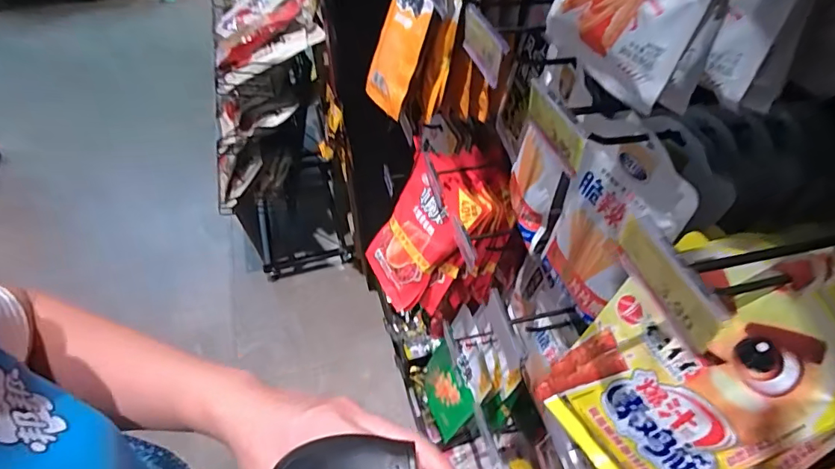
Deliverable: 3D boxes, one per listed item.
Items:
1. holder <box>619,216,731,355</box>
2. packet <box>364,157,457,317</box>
[{"bbox_3d":[0.154,0.027,0.290,0.007,0.046,0.086,-12,49,-10],"label":"holder"},{"bbox_3d":[-0.015,0.011,0.886,0.031,0.236,0.173,3,44,-49],"label":"packet"}]

